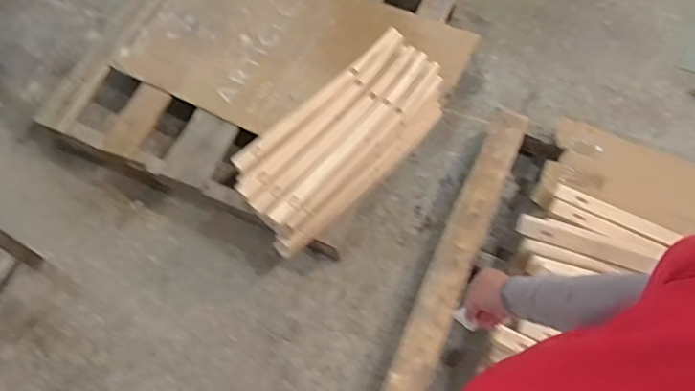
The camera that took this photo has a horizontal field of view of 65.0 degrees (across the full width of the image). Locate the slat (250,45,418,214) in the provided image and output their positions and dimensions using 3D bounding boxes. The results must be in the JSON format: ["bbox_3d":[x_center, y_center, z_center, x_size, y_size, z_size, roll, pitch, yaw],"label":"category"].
[{"bbox_3d":[-0.011,-0.174,1.336,0.049,0.024,0.589,34,66,20],"label":"slat"}]

